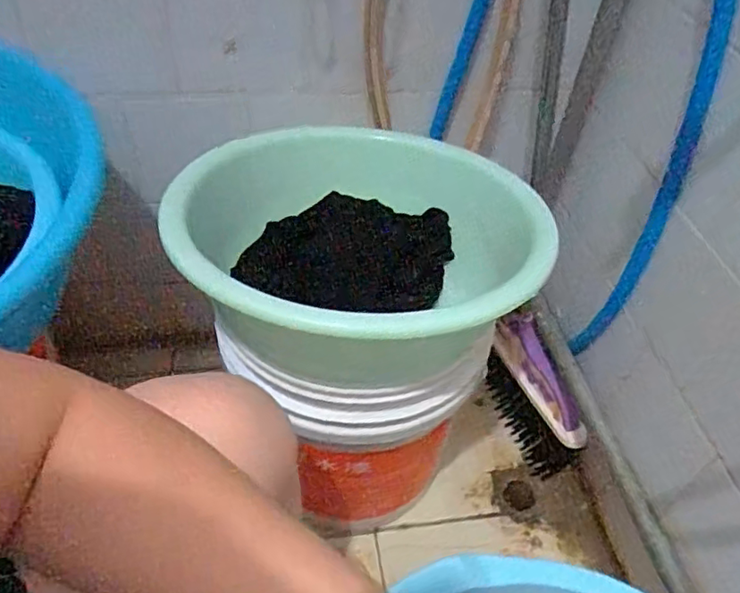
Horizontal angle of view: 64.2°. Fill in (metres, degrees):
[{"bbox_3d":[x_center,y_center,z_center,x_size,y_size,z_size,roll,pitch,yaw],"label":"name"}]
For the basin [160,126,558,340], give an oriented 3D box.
[{"bbox_3d":[-0.007,-0.044,0.582,0.327,0.140,0.326,2,46,-2],"label":"basin"}]

